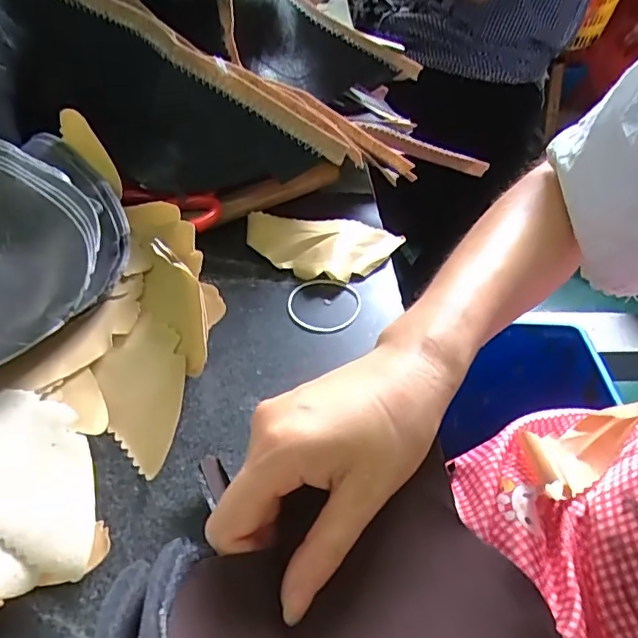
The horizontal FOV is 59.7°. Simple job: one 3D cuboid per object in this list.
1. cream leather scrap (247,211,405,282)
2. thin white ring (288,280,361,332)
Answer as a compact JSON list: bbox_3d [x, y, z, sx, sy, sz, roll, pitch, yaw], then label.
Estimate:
[{"bbox_3d":[0.008,-0.057,0.445,0.125,0.024,0.066,-2,45,-6],"label":"cream leather scrap"},{"bbox_3d":[0.005,-0.010,0.410,0.054,0.004,0.050,3,48,-4],"label":"thin white ring"}]

